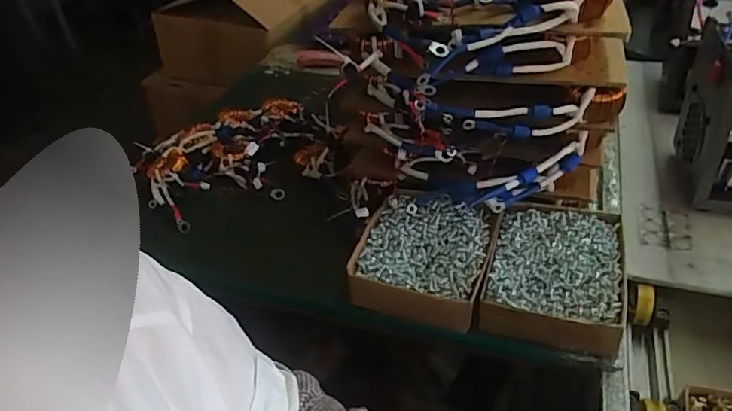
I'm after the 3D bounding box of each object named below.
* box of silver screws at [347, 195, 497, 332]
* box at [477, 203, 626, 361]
[{"bbox_3d":[0.068,0.055,0.599,0.145,0.044,0.160,10,41,20],"label":"box of silver screws"},{"bbox_3d":[0.201,0.070,0.559,0.131,0.040,0.175,8,40,18],"label":"box"}]

